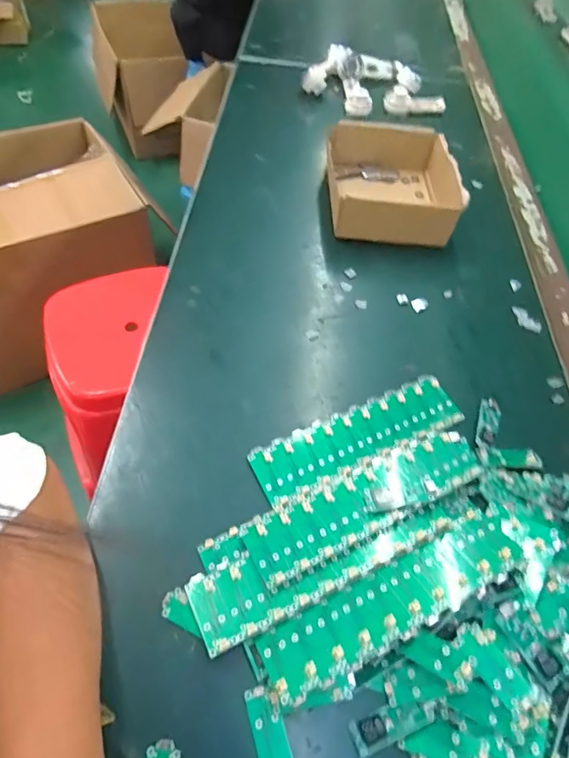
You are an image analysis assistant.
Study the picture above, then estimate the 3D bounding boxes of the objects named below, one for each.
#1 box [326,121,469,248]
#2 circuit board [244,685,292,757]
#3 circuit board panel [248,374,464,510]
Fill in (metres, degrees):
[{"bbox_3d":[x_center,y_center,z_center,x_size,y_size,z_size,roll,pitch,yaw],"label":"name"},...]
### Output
[{"bbox_3d":[0.129,-0.233,0.579,0.141,0.059,0.166,0,55,-5],"label":"box"},{"bbox_3d":[-0.009,0.208,0.282,0.019,0.007,0.049,-12,57,-14],"label":"circuit board"},{"bbox_3d":[0.063,0.047,0.405,0.185,0.007,0.051,-21,59,-19],"label":"circuit board panel"}]

